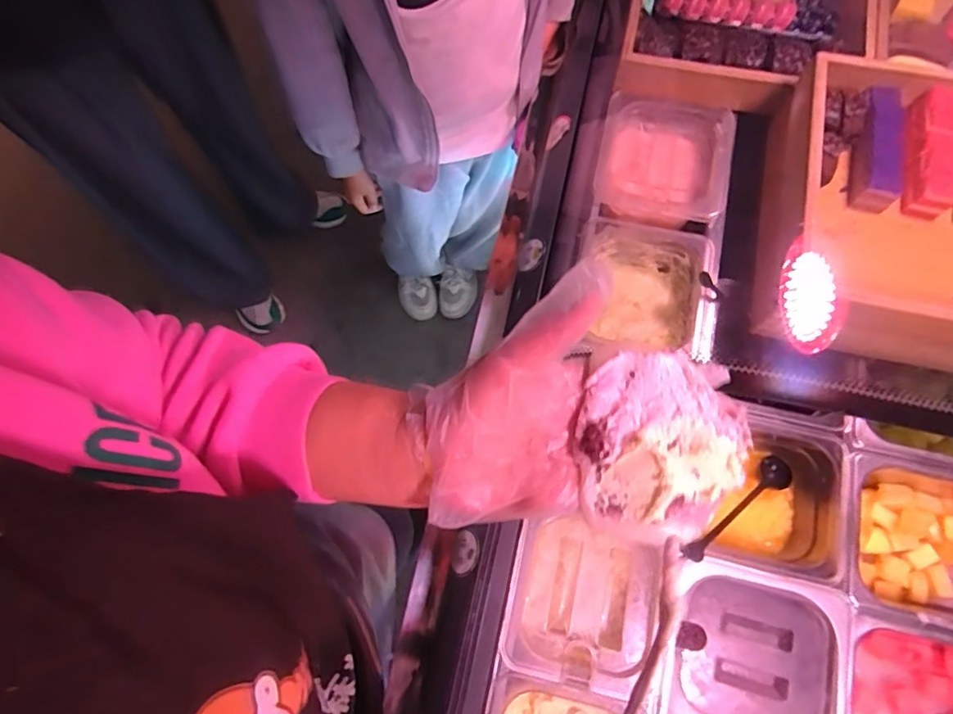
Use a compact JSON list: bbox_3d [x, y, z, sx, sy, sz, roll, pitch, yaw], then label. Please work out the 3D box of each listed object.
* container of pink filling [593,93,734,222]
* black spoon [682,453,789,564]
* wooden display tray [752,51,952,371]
[{"bbox_3d":[0.250,-0.263,0.744,0.160,0.079,0.171,12,73,3],"label":"container of pink filling"},{"bbox_3d":[0.297,0.165,0.608,0.207,0.023,0.034,-24,73,-33],"label":"black spoon"},{"bbox_3d":[0.589,-0.122,0.589,0.509,0.112,0.354,12,73,3],"label":"wooden display tray"}]

